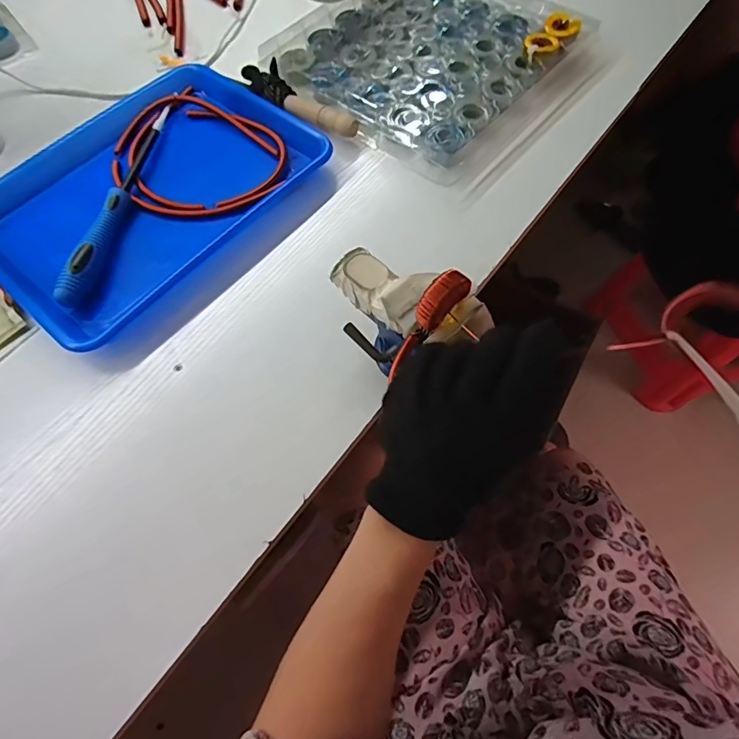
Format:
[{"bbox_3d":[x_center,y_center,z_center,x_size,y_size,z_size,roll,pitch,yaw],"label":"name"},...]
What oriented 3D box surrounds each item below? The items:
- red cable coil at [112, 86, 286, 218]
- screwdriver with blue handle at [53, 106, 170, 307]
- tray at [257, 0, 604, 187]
[{"bbox_3d":[-0.198,-0.241,0.512,0.203,0.013,0.165,40,74,18],"label":"red cable coil"},{"bbox_3d":[-0.260,-0.181,0.475,0.023,0.027,0.269,4,66,4],"label":"screwdriver with blue handle"},{"bbox_3d":[0.073,-0.389,0.561,0.313,0.029,0.300,38,73,17],"label":"tray"}]

